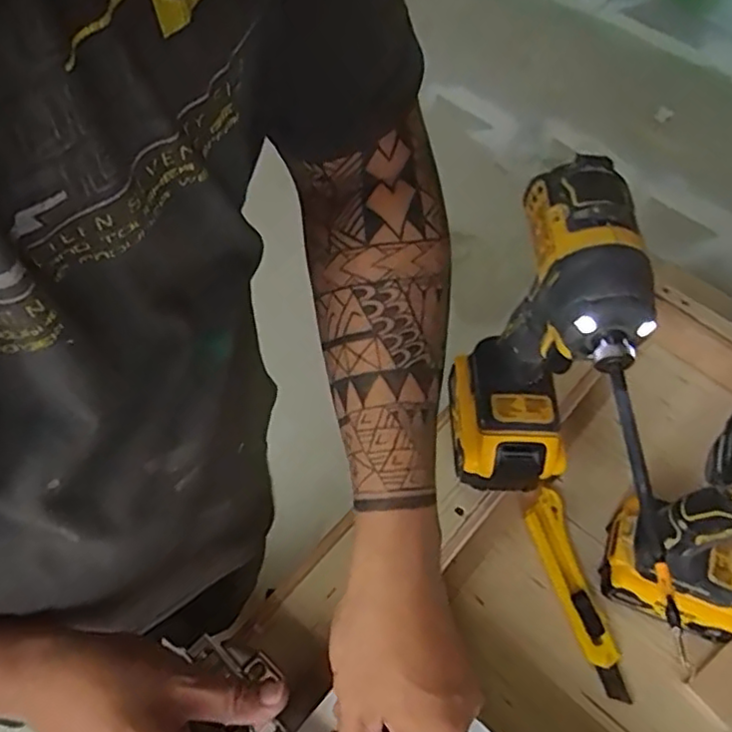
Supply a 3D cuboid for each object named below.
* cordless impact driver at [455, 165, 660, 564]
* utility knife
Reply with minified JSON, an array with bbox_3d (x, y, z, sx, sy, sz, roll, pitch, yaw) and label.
[{"bbox_3d":[0.117,0.023,0.421,0.067,0.238,0.180,-2,57,-7],"label":"cordless impact driver"},{"bbox_3d":[0.172,0.187,0.535,0.034,0.019,0.167,-7,58,-10],"label":"utility knife"}]

